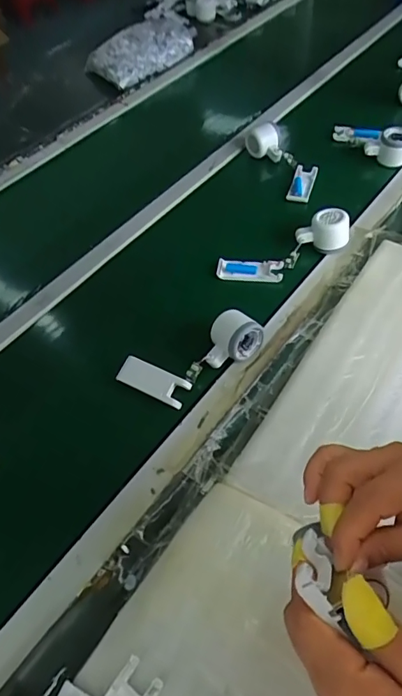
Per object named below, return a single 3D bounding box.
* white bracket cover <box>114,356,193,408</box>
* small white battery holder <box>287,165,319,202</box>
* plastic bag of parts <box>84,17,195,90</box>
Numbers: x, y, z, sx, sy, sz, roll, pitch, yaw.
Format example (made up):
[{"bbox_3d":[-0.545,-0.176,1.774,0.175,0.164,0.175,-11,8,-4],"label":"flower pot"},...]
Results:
[{"bbox_3d":[-0.065,0.045,0.646,0.102,0.008,0.040,23,80,18],"label":"white bracket cover"},{"bbox_3d":[0.191,-0.314,0.887,0.040,0.025,0.091,14,55,15],"label":"small white battery holder"},{"bbox_3d":[-0.153,-0.780,1.247,0.262,0.091,0.161,-31,56,-17],"label":"plastic bag of parts"}]

